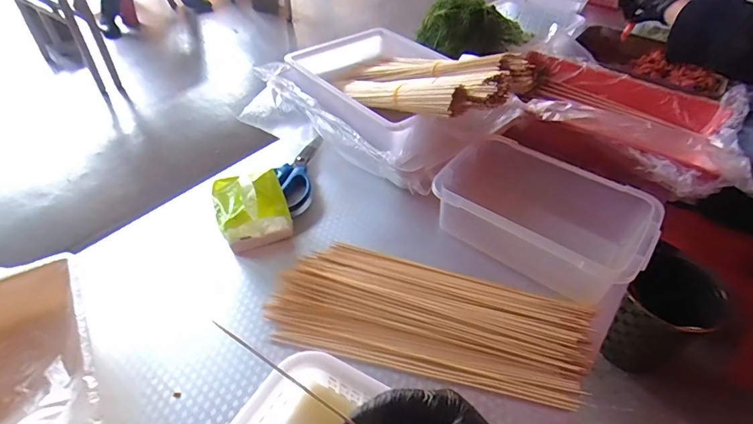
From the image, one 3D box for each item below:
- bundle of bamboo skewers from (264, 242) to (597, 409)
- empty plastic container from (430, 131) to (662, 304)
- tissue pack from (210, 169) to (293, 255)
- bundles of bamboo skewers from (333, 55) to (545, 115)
[{"bbox_3d":[0.061,0.122,0.524,0.368,0.019,0.153,12,44,9],"label":"bundle of bamboo skewers"},{"bbox_3d":[0.222,0.014,0.612,0.276,0.114,0.172,31,50,26],"label":"empty plastic container"},{"bbox_3d":[-0.176,-0.003,0.603,0.095,0.069,0.101,-15,47,-18],"label":"tissue pack"},{"bbox_3d":[0.062,-0.216,0.708,0.151,0.053,0.349,-33,35,-32],"label":"bundles of bamboo skewers"}]

